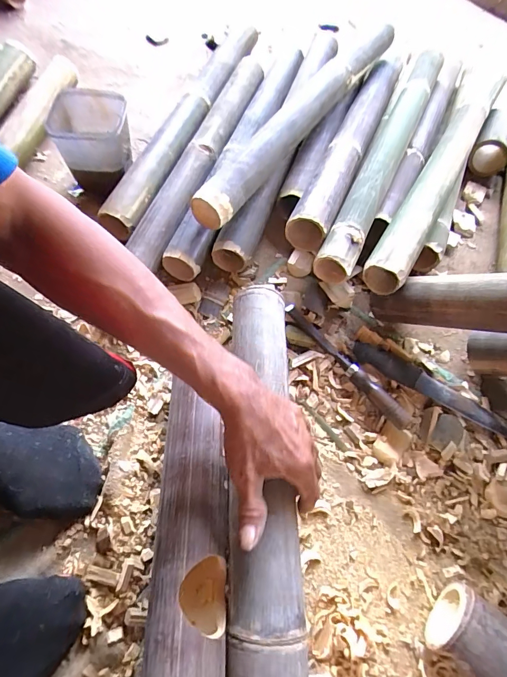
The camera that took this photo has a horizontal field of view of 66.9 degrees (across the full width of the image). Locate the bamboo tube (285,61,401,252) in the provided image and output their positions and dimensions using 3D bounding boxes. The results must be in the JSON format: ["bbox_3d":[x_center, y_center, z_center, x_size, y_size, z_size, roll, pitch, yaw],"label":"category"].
[{"bbox_3d":[0.180,-0.369,0.684,0.064,0.050,0.550,23,64,7],"label":"bamboo tube"}]

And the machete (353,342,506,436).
[{"bbox_3d":[0.262,0.070,0.559,0.245,0.031,0.035,27,64,10],"label":"machete"}]

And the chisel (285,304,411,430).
[{"bbox_3d":[0.133,0.032,0.564,0.024,0.021,0.241,-35,70,-20],"label":"chisel"}]

